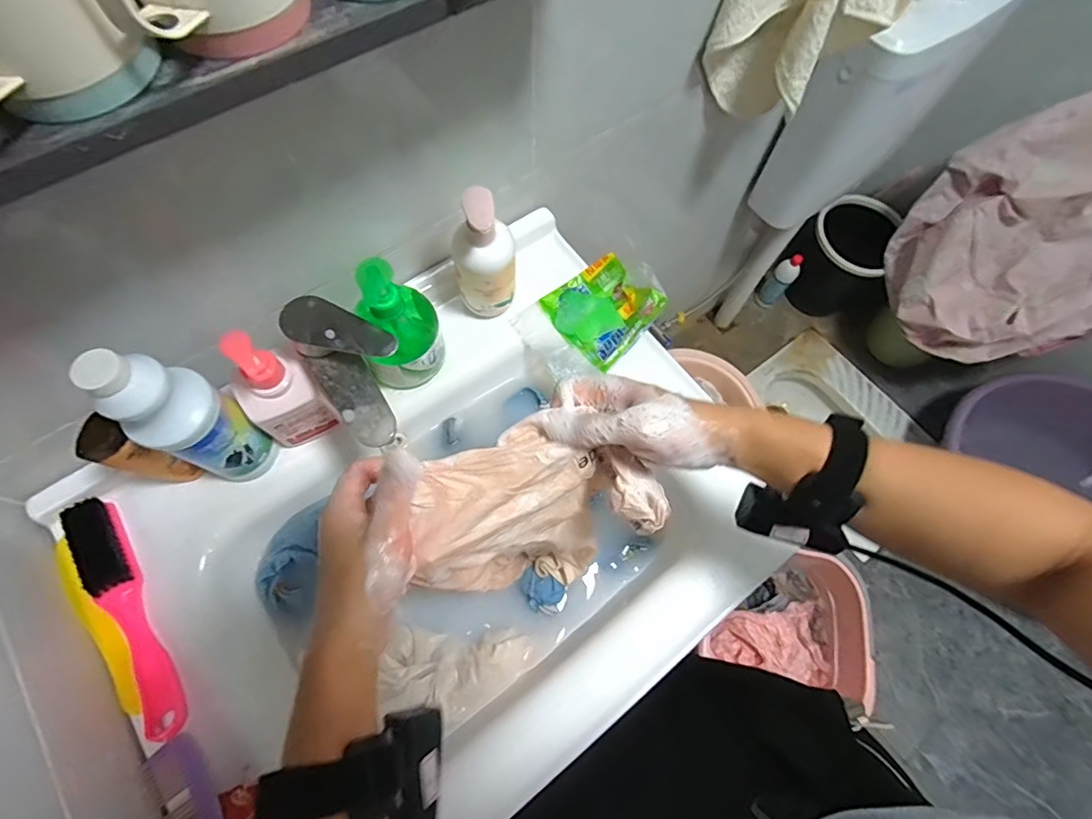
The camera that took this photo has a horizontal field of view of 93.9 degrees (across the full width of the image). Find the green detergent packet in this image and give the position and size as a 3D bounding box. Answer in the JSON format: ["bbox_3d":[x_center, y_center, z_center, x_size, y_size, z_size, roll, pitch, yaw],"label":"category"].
[{"bbox_3d":[0.053,-0.104,0.577,0.147,0.031,0.118,-42,66,-1],"label":"green detergent packet"}]

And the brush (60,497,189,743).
[{"bbox_3d":[-0.363,0.177,0.440,0.033,0.033,0.216,-30,71,-13],"label":"brush"}]

